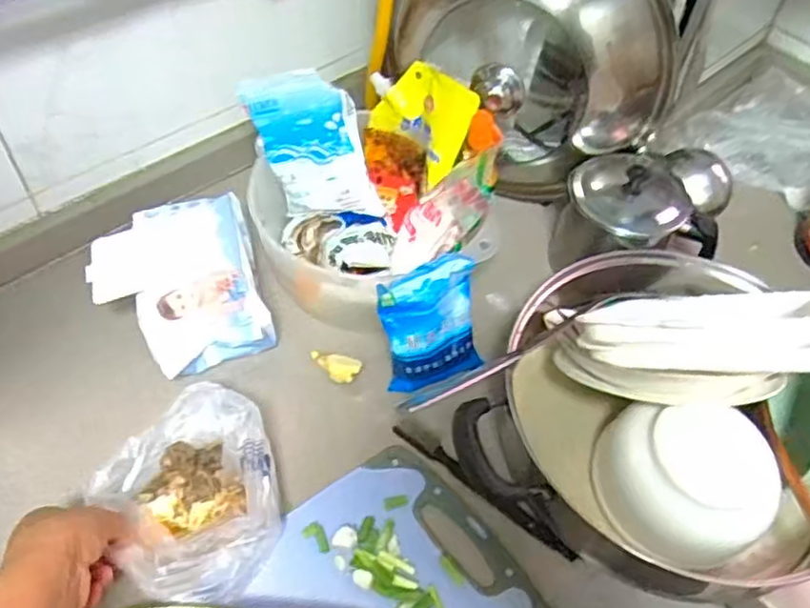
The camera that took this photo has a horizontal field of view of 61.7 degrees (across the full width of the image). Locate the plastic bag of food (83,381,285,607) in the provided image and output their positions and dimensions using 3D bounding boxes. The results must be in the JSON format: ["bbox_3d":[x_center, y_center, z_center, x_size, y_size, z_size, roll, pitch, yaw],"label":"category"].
[{"bbox_3d":[-0.166,0.150,0.547,0.133,0.047,0.165,-30,61,-24],"label":"plastic bag of food"}]

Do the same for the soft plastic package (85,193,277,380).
[{"bbox_3d":[-0.215,-0.020,0.651,0.147,0.079,0.169,-12,55,-14],"label":"soft plastic package"}]

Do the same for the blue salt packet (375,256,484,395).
[{"bbox_3d":[0.025,0.020,0.627,0.088,0.119,0.020,-20,26,-19],"label":"blue salt packet"}]

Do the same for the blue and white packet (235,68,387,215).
[{"bbox_3d":[-0.095,-0.155,0.685,0.105,0.153,0.027,-10,31,12],"label":"blue and white packet"}]

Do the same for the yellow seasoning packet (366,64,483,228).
[{"bbox_3d":[0.012,-0.176,0.714,0.022,0.156,0.122,-4,53,-41],"label":"yellow seasoning packet"}]

